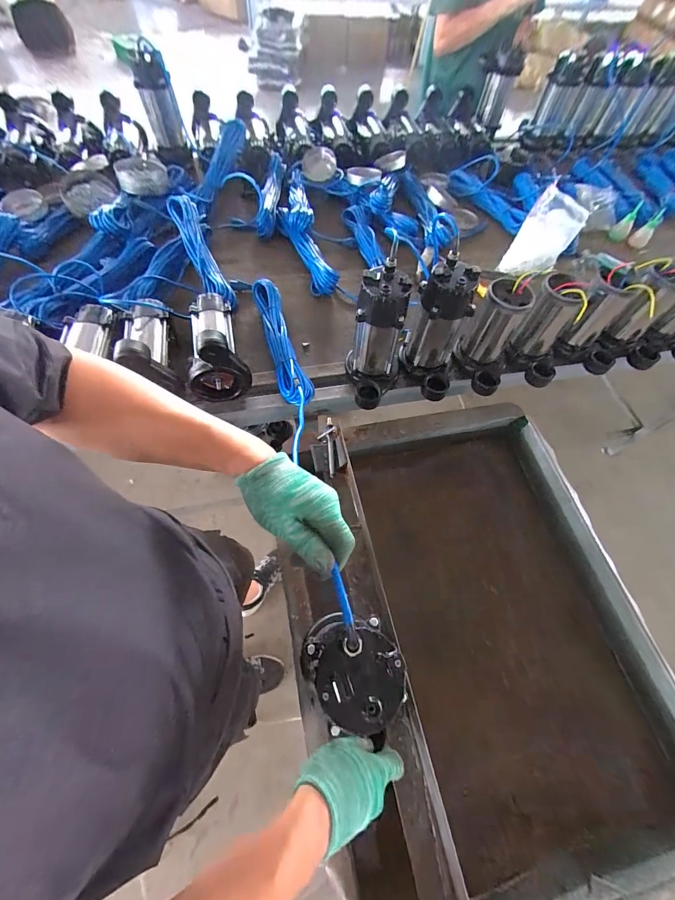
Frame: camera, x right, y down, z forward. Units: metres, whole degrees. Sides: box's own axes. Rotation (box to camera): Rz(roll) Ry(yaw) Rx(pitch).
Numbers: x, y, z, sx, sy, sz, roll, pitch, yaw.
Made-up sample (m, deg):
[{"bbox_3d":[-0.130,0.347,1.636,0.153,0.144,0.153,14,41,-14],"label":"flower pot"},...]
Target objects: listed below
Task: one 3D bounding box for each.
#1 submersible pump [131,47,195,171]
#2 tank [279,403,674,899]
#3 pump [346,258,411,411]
[{"bbox_3d":[-0.526,-1.017,1.022,0.106,0.258,0.111,-16,65,-12],"label":"submersible pump"},{"bbox_3d":[0.218,0.312,0.667,0.584,0.268,0.742,-10,64,-9],"label":"tank"},{"bbox_3d":[0.075,-0.210,0.668,0.110,0.230,0.149,11,62,2],"label":"pump"}]

